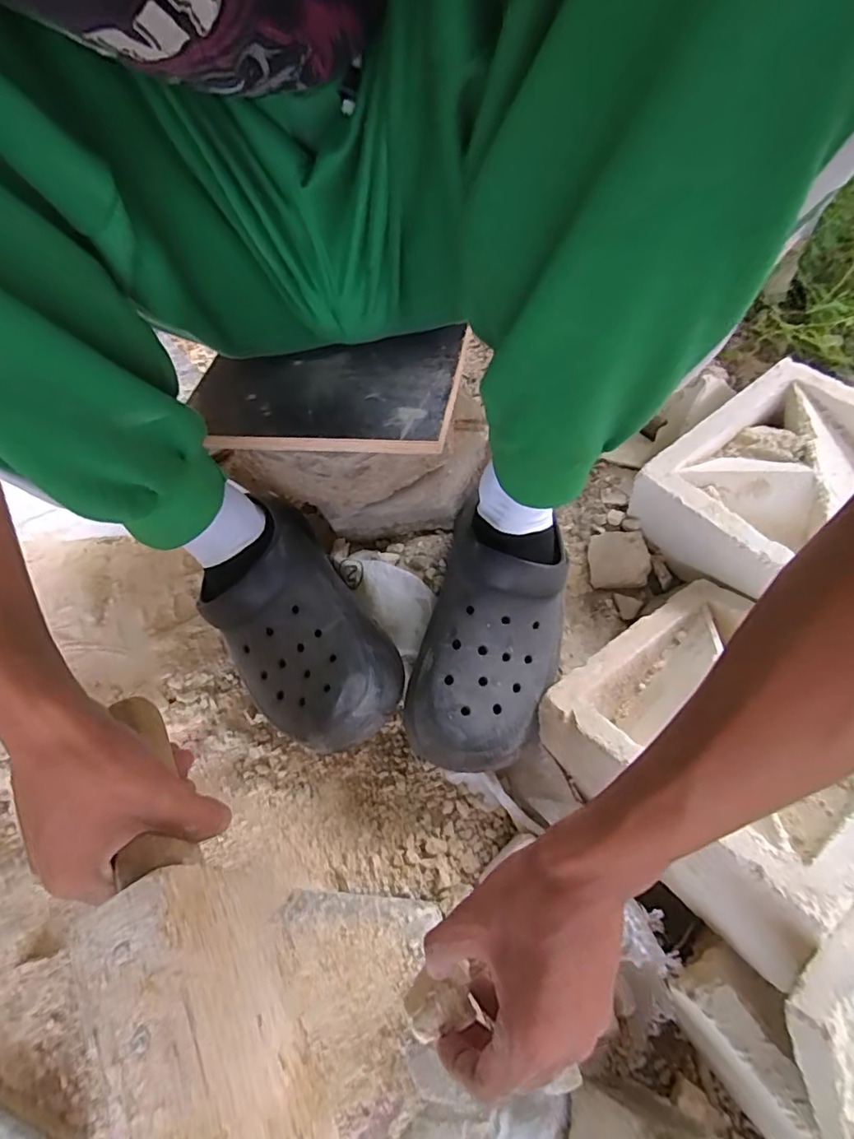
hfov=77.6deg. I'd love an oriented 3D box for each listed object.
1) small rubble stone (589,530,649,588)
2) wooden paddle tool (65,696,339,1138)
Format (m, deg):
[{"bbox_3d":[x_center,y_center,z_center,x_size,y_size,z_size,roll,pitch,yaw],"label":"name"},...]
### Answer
[{"bbox_3d":[0.187,-0.009,0.518,0.054,0.022,0.055,1,63,5],"label":"small rubble stone"},{"bbox_3d":[-0.126,0.172,0.260,0.047,0.085,0.246,-29,65,-10],"label":"wooden paddle tool"}]

